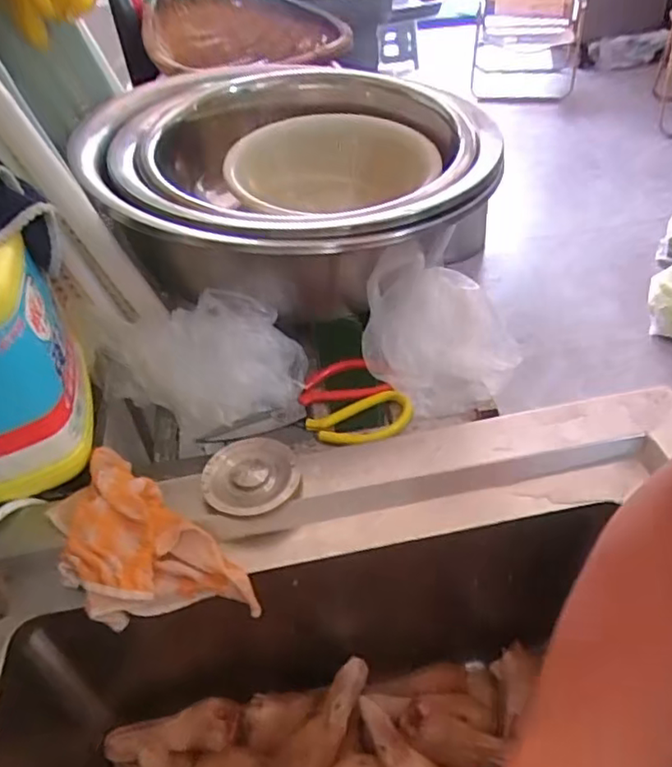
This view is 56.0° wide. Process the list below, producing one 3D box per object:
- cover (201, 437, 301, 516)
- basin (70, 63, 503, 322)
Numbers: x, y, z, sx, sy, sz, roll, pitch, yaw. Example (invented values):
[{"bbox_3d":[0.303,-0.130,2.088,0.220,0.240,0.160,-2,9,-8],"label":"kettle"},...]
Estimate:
[{"bbox_3d":[-0.072,0.080,0.542,0.080,0.025,0.066,-16,45,-11],"label":"cover"},{"bbox_3d":[-0.050,-0.222,0.743,0.424,0.180,0.435,-3,44,2],"label":"basin"}]

